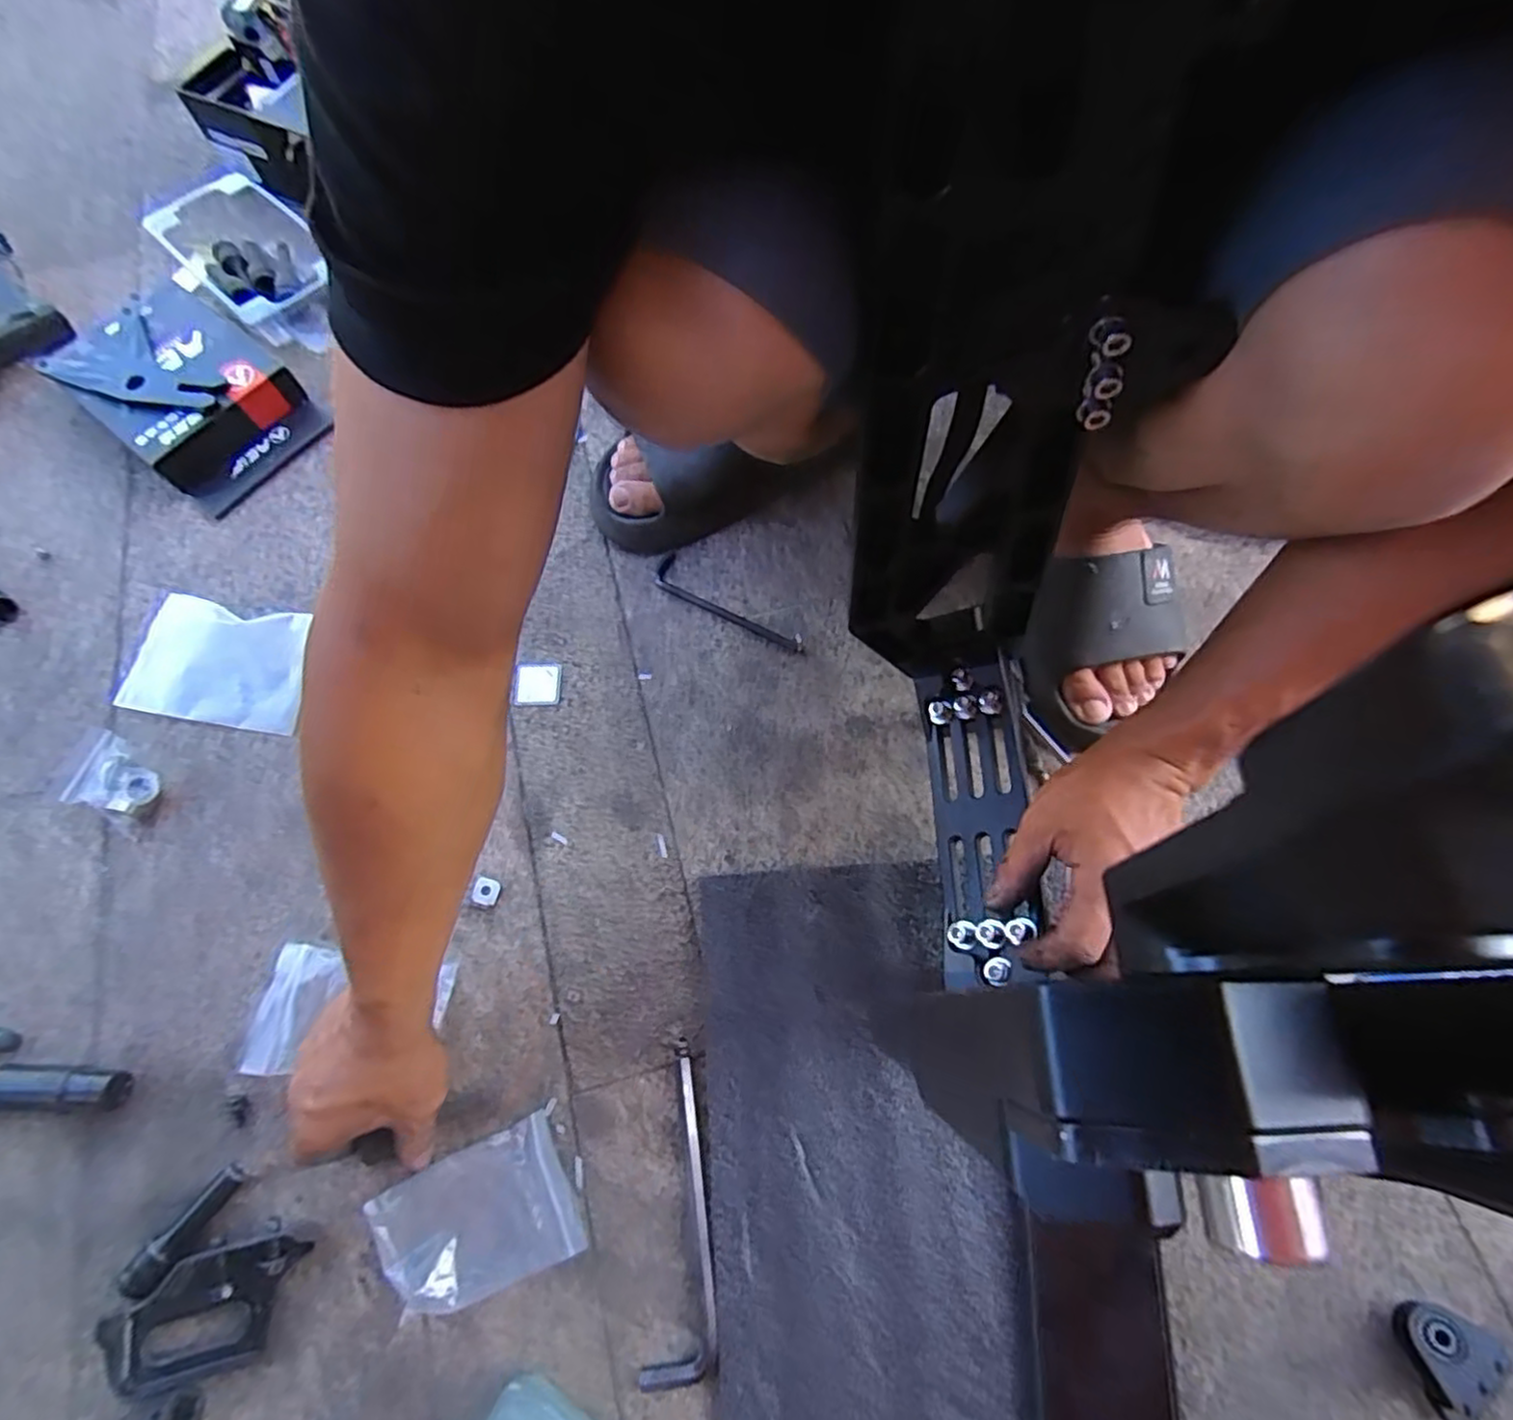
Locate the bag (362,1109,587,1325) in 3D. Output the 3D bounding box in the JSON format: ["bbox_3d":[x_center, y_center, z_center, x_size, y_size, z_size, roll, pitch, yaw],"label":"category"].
[{"bbox_3d":[-0.169,0.307,0.440,0.109,0.012,0.078,-24,70,-8],"label":"bag"}]

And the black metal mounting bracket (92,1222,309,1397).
[{"bbox_3d":[-0.316,0.346,0.420,0.109,0.023,0.064,-17,69,-5],"label":"black metal mounting bracket"}]

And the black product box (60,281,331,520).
[{"bbox_3d":[-0.512,-0.287,0.663,0.215,0.052,0.142,37,74,14],"label":"black product box"}]

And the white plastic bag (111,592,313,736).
[{"bbox_3d":[-0.424,-0.039,0.577,0.130,0.016,0.097,8,69,5],"label":"white plastic bag"}]

